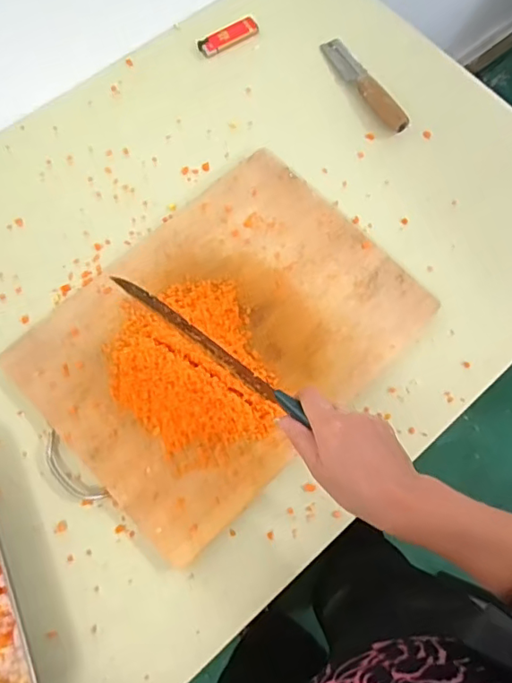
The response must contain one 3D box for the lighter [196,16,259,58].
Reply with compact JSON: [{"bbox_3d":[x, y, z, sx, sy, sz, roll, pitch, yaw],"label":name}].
[{"bbox_3d":[-0.035,-0.389,0.685,0.083,0.009,0.027,-31,75,-12],"label":"lighter"}]

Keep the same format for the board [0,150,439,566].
[{"bbox_3d":[-0.033,-0.004,0.557,0.270,0.019,0.389,44,75,12],"label":"board"}]

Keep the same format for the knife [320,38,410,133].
[{"bbox_3d":[0.134,-0.320,0.664,0.025,0.021,0.159,-29,75,-11],"label":"knife"}]

